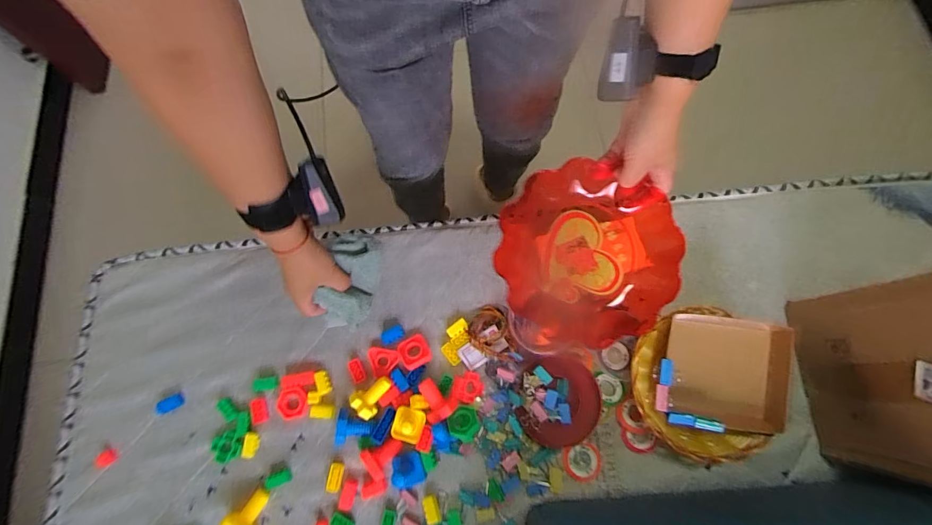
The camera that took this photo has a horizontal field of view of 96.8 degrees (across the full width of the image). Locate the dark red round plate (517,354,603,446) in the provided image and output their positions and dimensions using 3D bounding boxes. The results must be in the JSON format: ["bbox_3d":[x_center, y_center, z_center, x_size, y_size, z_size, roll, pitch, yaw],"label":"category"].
[{"bbox_3d":[0.123,0.186,0.565,0.108,0.022,0.118,-6,59,16],"label":"dark red round plate"}]

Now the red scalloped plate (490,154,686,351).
[{"bbox_3d":[0.139,-0.007,0.501,0.201,0.043,0.202,0,93,6],"label":"red scalloped plate"}]

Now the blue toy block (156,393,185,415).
[{"bbox_3d":[-0.431,0.205,0.602,0.037,0.008,0.021,-25,75,-5],"label":"blue toy block"}]

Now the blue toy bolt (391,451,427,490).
[{"bbox_3d":[-0.079,0.280,0.556,0.046,0.044,0.044,-14,74,-2],"label":"blue toy bolt"}]

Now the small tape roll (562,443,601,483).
[{"bbox_3d":[0.163,0.281,0.579,0.054,0.009,0.049,-16,74,-2],"label":"small tape roll"}]

